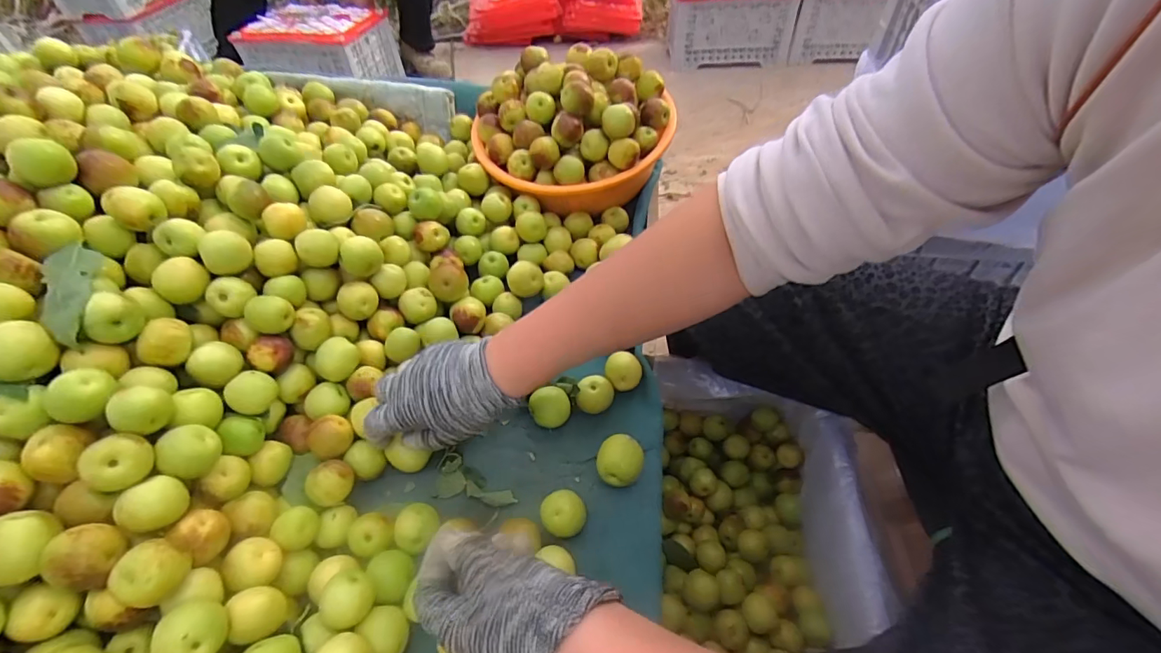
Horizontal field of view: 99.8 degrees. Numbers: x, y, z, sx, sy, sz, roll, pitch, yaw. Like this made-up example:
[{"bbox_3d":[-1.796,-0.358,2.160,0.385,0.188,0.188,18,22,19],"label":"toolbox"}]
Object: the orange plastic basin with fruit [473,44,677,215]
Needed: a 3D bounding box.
[{"bbox_3d":[-0.009,-0.260,0.635,0.255,0.126,0.219,-8,51,-5],"label":"orange plastic basin with fruit"}]

